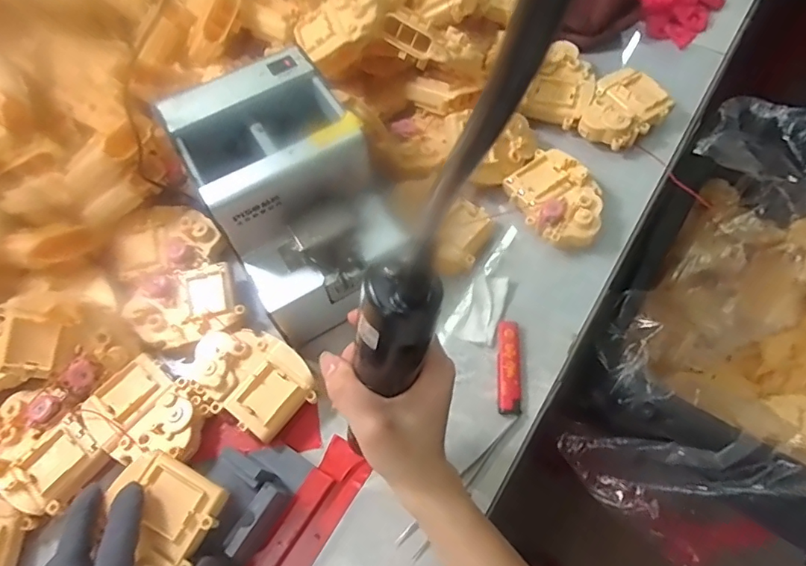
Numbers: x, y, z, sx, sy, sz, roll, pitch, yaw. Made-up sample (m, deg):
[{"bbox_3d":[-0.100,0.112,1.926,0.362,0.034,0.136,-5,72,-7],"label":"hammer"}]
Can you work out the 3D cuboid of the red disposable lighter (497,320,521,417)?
[{"bbox_3d":[0.089,0.069,0.427,0.019,0.008,0.081,3,64,4],"label":"red disposable lighter"}]

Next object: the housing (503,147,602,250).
[{"bbox_3d":[0.145,-0.078,0.482,0.068,0.036,0.100,-32,66,-12],"label":"housing"}]

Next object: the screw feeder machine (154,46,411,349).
[{"bbox_3d":[-0.081,-0.067,0.410,0.132,0.115,0.185,-25,65,-9],"label":"screw feeder machine"}]

